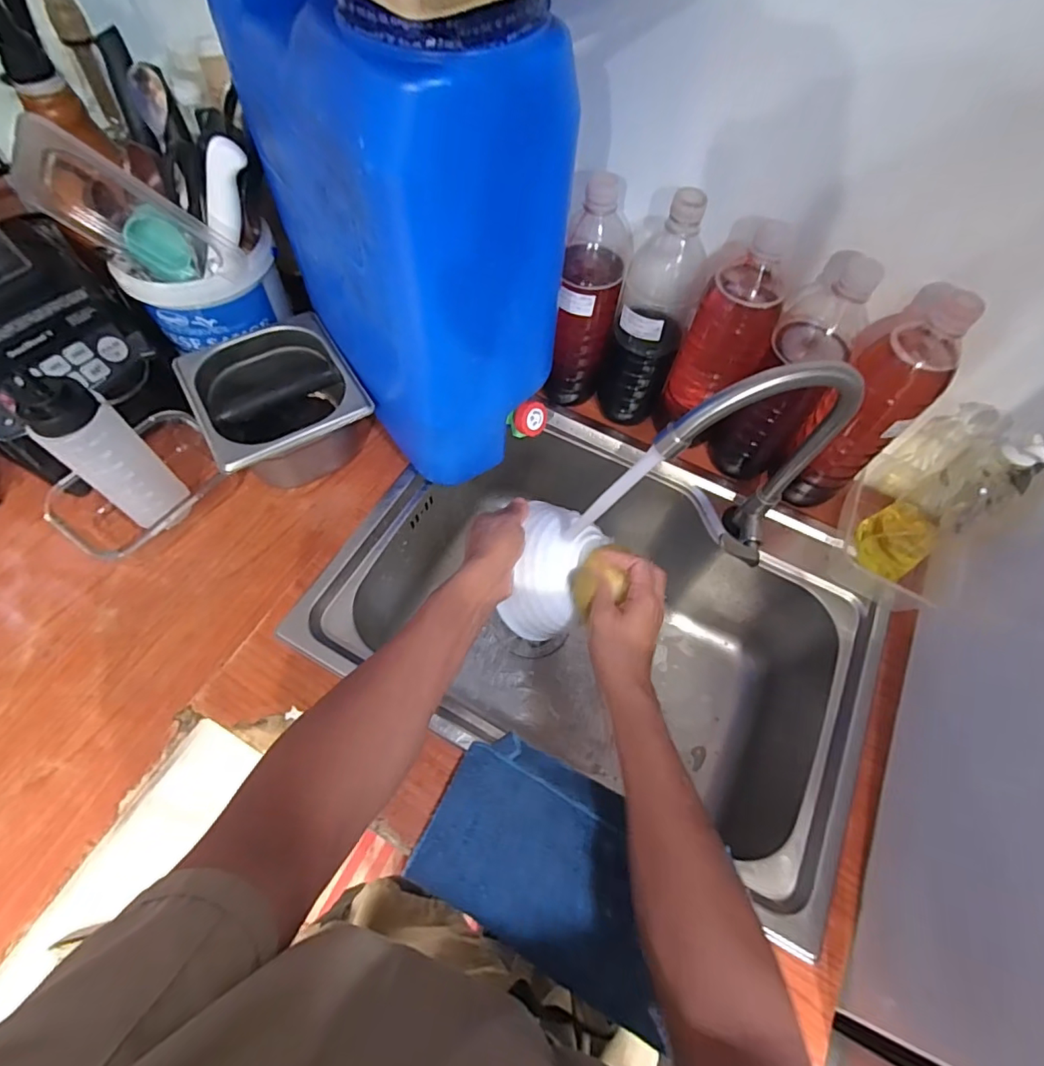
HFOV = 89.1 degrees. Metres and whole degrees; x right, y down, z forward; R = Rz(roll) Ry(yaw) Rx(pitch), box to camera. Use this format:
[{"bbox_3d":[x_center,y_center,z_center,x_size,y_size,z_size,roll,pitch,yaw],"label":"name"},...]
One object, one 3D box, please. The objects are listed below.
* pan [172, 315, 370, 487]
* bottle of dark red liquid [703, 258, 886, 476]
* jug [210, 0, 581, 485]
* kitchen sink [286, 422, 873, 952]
[{"bbox_3d":[-0.268,-0.140,0.598,0.157,0.107,0.177,-29,68,-17],"label":"pan"},{"bbox_3d":[0.278,-0.162,0.552,0.077,0.254,0.073,31,65,13],"label":"bottle of dark red liquid"},{"bbox_3d":[-0.106,-0.268,0.489,0.161,0.366,0.285,-31,68,-18],"label":"jug"},{"bbox_3d":[0.092,0.106,0.657,0.546,0.207,0.412,27,64,11],"label":"kitchen sink"}]

